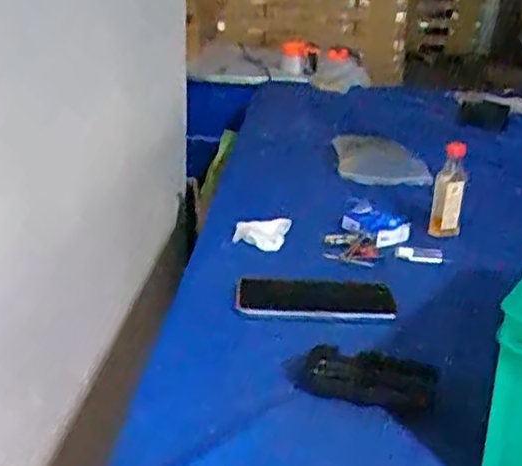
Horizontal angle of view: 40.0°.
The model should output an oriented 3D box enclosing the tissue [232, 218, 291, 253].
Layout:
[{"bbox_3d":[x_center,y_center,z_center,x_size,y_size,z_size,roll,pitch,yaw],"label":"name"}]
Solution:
[{"bbox_3d":[-0.002,0.000,0.875,0.079,0.037,0.027,18,26,36],"label":"tissue"}]

